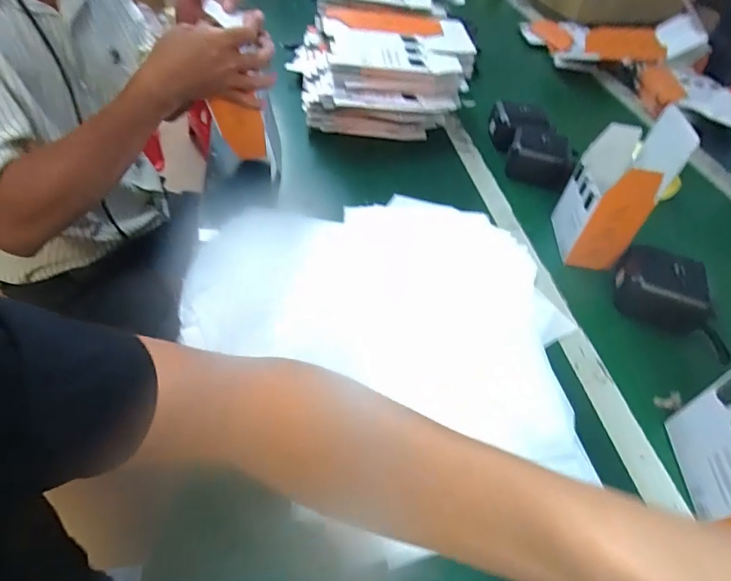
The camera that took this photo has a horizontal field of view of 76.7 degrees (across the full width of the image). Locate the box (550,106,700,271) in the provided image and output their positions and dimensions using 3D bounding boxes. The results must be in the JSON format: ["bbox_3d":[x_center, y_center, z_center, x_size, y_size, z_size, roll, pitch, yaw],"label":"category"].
[{"bbox_3d":[0.303,-0.122,0.574,0.072,0.168,0.108,9,45,0],"label":"box"}]

